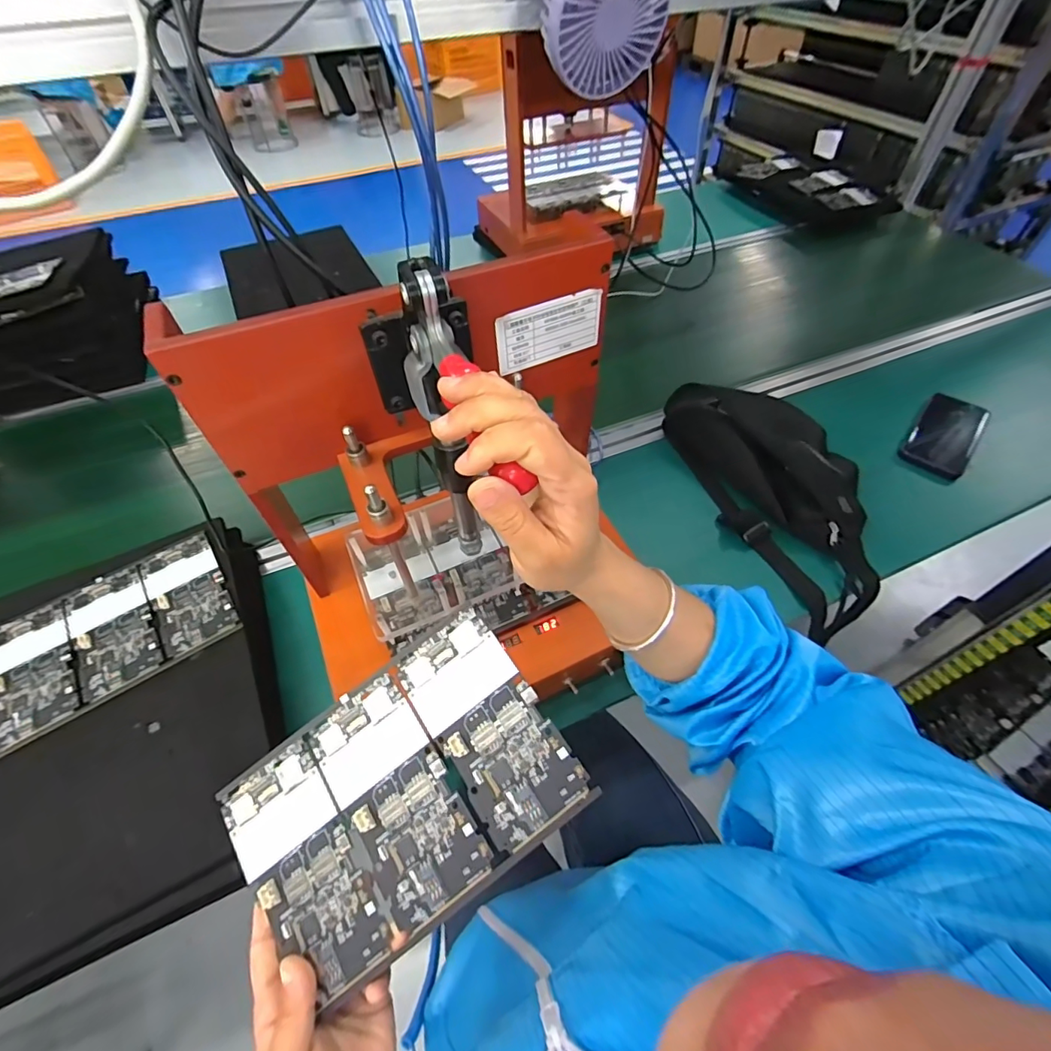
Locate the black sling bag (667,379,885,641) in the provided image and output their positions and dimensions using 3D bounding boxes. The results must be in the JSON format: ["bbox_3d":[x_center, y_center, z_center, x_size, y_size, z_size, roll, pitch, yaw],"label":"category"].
[{"bbox_3d":[0.318,-0.049,0.625,0.171,0.103,0.343,-13,52,-8],"label":"black sling bag"}]

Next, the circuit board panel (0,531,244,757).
[{"bbox_3d":[-0.397,0.102,0.479,0.203,0.012,0.135,-30,57,-20],"label":"circuit board panel"}]

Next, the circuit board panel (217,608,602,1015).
[{"bbox_3d":[-0.078,0.163,0.303,0.200,0.004,0.138,-37,68,-4],"label":"circuit board panel"}]

